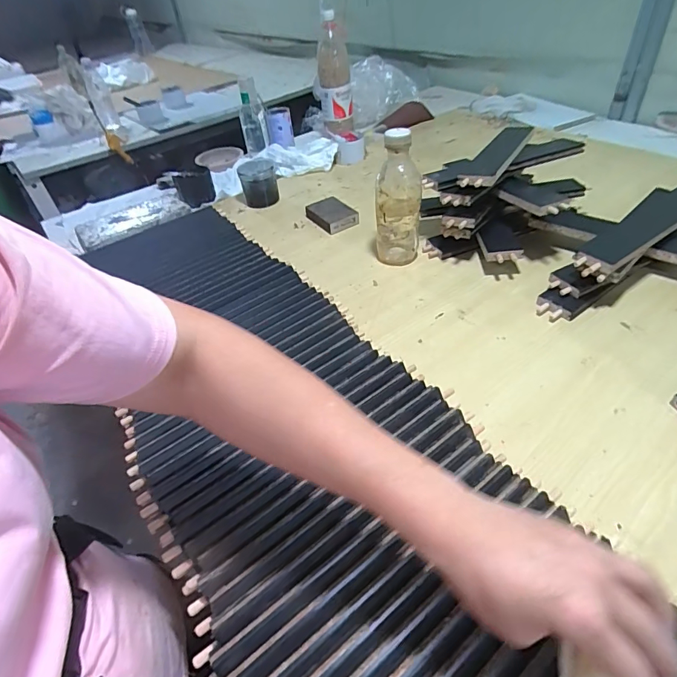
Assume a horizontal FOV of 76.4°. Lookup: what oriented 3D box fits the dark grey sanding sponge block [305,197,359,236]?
[{"bbox_3d":[-0.015,-0.253,0.876,0.071,0.026,0.113,-29,48,-22],"label":"dark grey sanding sponge block"}]

